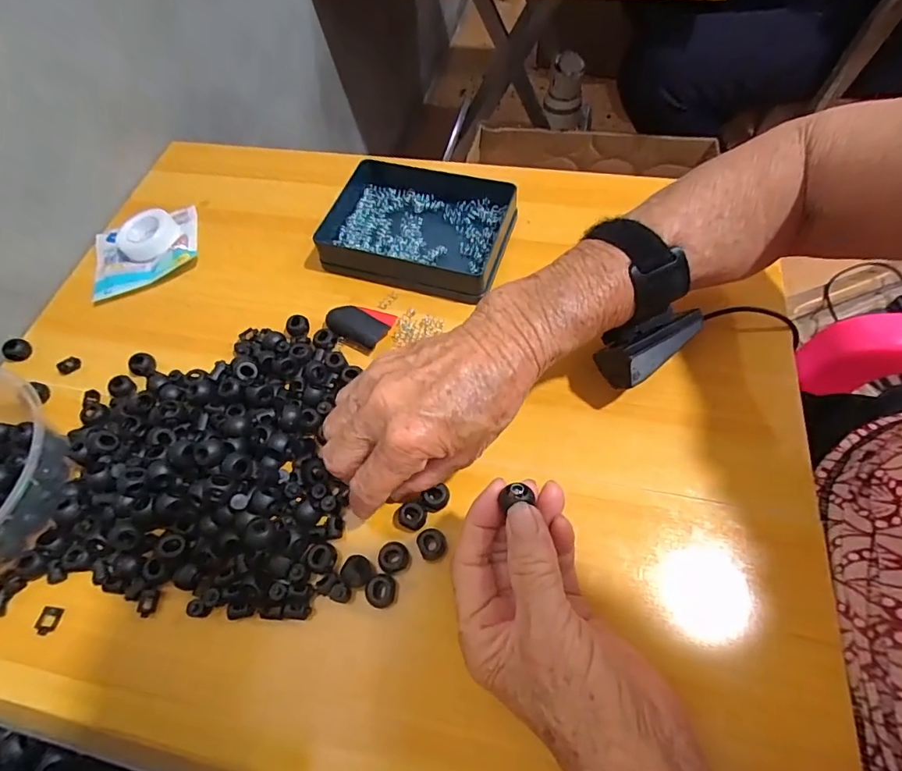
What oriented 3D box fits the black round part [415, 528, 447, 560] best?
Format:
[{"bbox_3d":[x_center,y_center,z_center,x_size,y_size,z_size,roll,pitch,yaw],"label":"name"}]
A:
[{"bbox_3d":[-0.011,0.096,0.282,0.017,0.012,0.018,-2,61,3],"label":"black round part"}]

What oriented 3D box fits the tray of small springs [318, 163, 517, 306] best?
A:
[{"bbox_3d":[-0.031,-0.138,0.400,0.155,0.032,0.115,16,63,12],"label":"tray of small springs"}]

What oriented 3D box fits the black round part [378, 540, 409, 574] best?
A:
[{"bbox_3d":[-0.034,0.103,0.279,0.017,0.010,0.017,-2,61,3],"label":"black round part"}]

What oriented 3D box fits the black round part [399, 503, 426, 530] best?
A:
[{"bbox_3d":[-0.024,0.081,0.289,0.016,0.012,0.014,19,64,13],"label":"black round part"}]

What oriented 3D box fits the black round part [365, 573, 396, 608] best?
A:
[{"bbox_3d":[-0.040,0.120,0.272,0.017,0.014,0.017,-2,61,3],"label":"black round part"}]

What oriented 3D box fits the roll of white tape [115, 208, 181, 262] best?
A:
[{"bbox_3d":[-0.273,-0.136,0.422,0.053,0.017,0.046,-39,66,-17],"label":"roll of white tape"}]

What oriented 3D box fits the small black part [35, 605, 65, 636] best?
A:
[{"bbox_3d":[-0.240,0.140,0.278,0.009,0.007,0.015,9,62,9],"label":"small black part"}]

